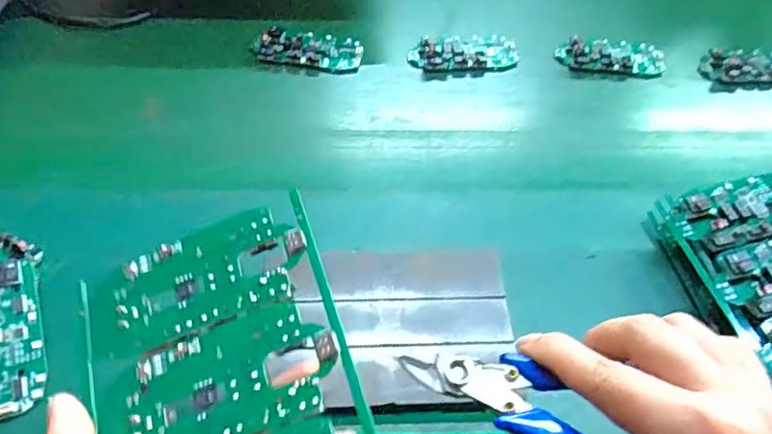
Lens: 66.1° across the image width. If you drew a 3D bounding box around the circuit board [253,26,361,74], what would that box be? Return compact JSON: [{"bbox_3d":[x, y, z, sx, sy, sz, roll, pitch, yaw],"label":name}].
[{"bbox_3d":[-0.068,-0.150,0.528,0.093,0.017,0.042,6,55,3],"label":"circuit board"}]

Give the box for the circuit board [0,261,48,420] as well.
[{"bbox_3d":[-0.212,0.066,0.326,0.043,0.012,0.088,-10,66,-11],"label":"circuit board"}]

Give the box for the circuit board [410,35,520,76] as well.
[{"bbox_3d":[0.071,-0.148,0.543,0.097,0.017,0.047,-14,56,-11],"label":"circuit board"}]

